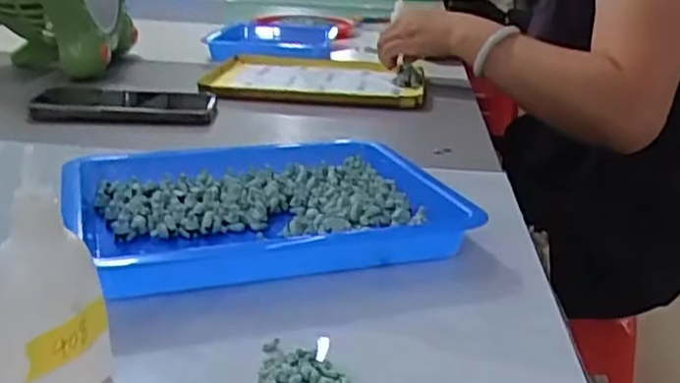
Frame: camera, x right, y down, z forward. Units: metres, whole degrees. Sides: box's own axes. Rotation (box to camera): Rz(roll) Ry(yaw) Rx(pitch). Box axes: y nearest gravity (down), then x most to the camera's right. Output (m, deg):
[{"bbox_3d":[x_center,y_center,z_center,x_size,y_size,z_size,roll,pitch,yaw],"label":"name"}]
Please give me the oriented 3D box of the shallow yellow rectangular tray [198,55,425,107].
[{"bbox_3d":[-0.029,-0.135,0.842,0.244,0.015,0.217,3,21,1],"label":"shallow yellow rectangular tray"}]

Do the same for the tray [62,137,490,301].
[{"bbox_3d":[-0.050,0.003,0.424,0.208,0.027,0.166,-5,22,-18],"label":"tray"}]

